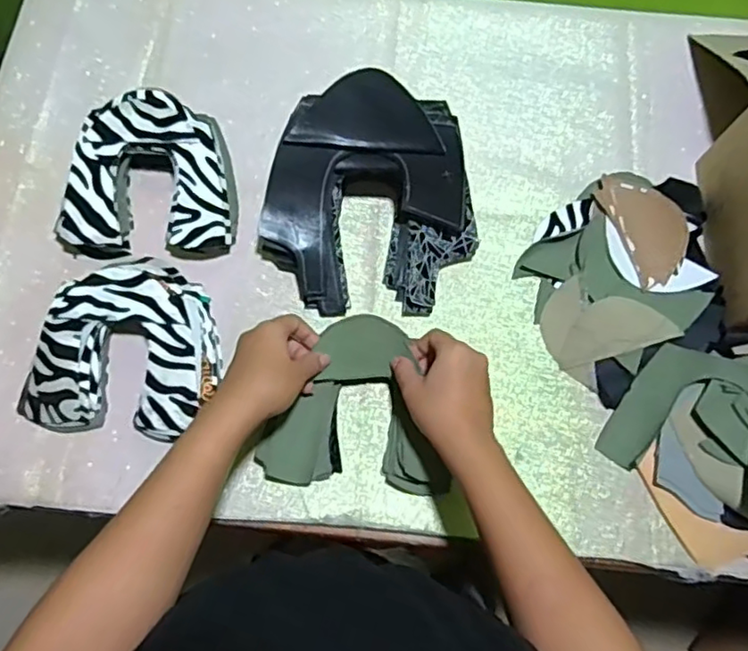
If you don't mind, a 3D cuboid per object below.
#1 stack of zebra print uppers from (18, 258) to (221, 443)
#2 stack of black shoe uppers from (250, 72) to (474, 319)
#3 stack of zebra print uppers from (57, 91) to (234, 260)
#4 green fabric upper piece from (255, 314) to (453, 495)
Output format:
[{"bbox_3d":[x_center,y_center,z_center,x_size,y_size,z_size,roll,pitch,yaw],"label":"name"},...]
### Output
[{"bbox_3d":[-0.225,0.018,0.569,0.160,0.047,0.156,6,72,0],"label":"stack of zebra print uppers"},{"bbox_3d":[-0.007,-0.112,0.575,0.192,0.111,0.185,-14,73,-6],"label":"stack of black shoe uppers"},{"bbox_3d":[-0.219,-0.147,0.609,0.163,0.066,0.139,2,72,-1],"label":"stack of zebra print uppers"},{"bbox_3d":[-0.014,0.069,0.555,0.160,0.039,0.145,4,72,0],"label":"green fabric upper piece"}]

